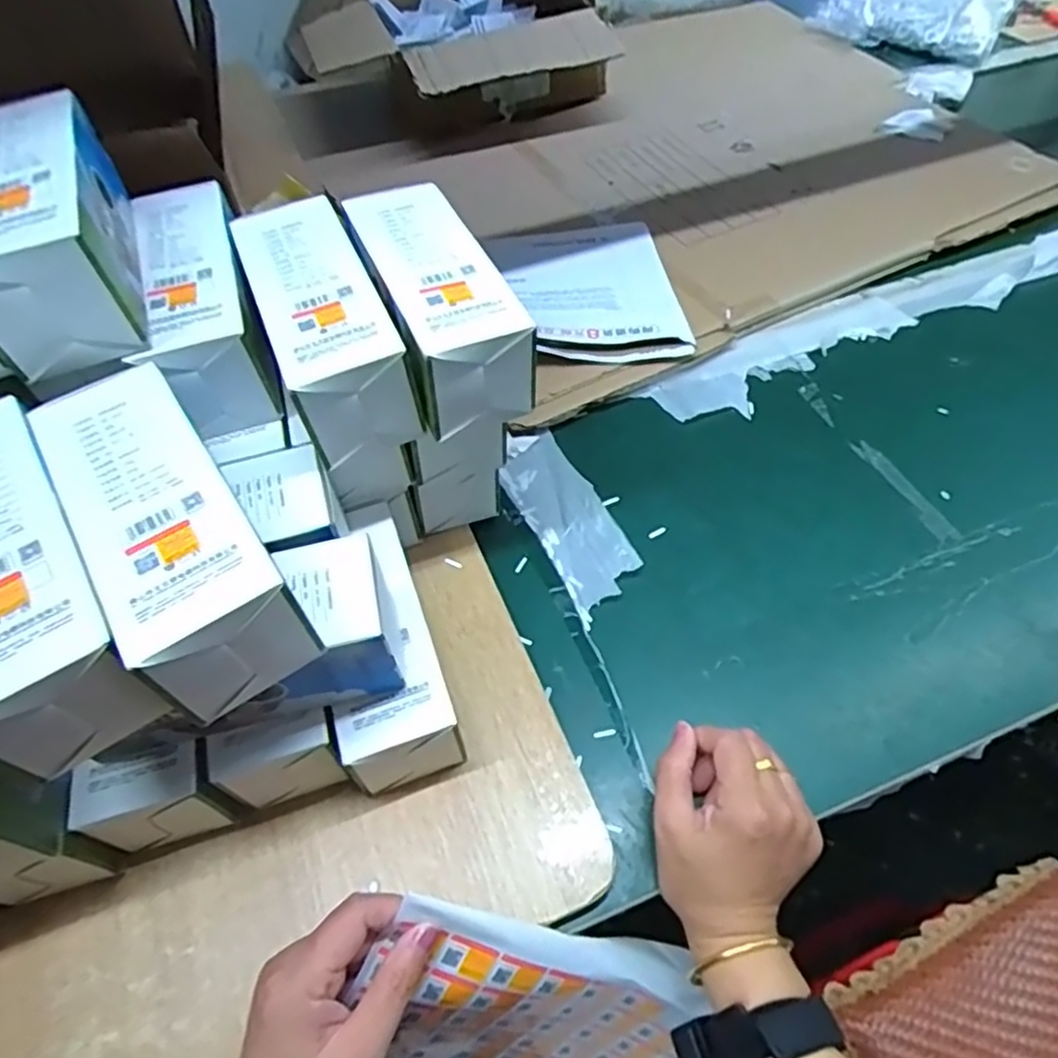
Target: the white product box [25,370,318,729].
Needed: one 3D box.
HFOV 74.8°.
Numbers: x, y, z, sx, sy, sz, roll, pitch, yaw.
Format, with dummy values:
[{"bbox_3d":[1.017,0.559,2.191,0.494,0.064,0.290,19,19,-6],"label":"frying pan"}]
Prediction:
[{"bbox_3d":[-0.179,0.000,0.348,0.066,0.063,0.172,-30,58,-19],"label":"white product box"}]

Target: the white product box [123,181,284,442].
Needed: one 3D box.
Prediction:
[{"bbox_3d":[-0.212,-0.149,0.454,0.062,0.071,0.173,-20,55,-12],"label":"white product box"}]

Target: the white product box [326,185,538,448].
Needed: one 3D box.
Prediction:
[{"bbox_3d":[-0.061,-0.149,0.455,0.074,0.062,0.188,-21,55,-13],"label":"white product box"}]

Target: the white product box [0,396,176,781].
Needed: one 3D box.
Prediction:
[{"bbox_3d":[-0.243,0.023,0.333,0.065,0.070,0.171,-31,58,-19],"label":"white product box"}]

